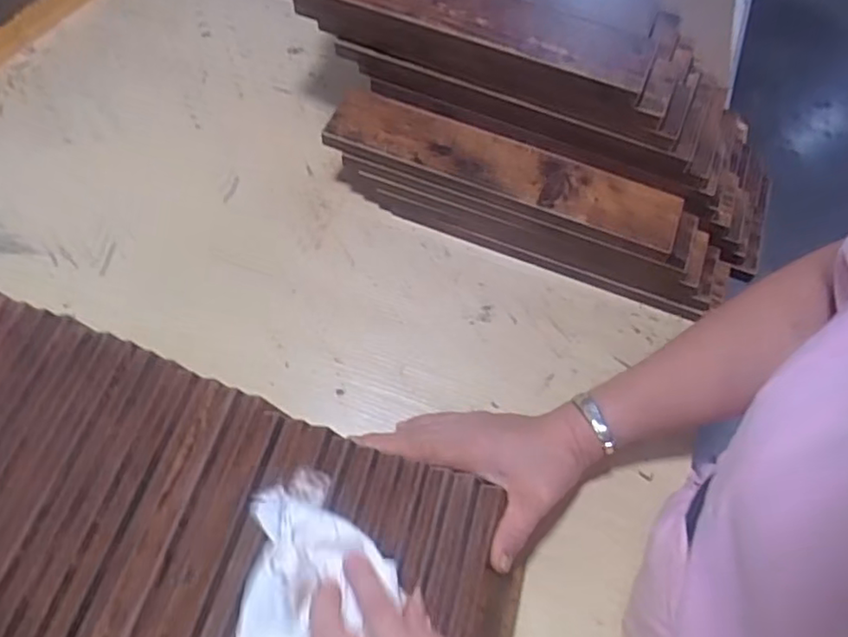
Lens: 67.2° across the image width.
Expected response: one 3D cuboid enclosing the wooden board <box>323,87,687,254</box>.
[{"bbox_3d":[0.066,-0.130,0.551,0.308,0.014,0.065,22,63,7],"label":"wooden board"}]

